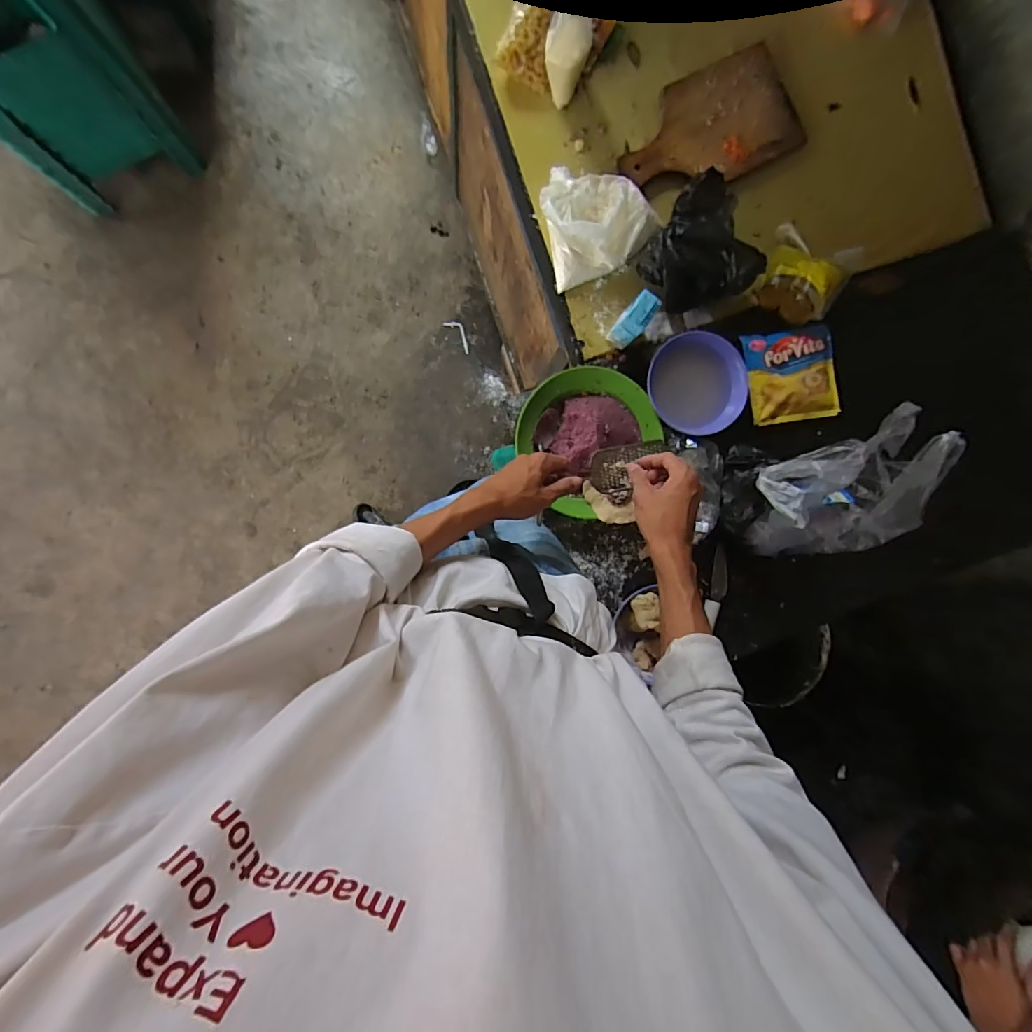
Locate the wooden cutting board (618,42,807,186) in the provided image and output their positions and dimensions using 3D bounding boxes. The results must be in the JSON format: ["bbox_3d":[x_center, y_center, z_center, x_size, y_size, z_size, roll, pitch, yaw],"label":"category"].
[{"bbox_3d":[0.286,-0.586,0.713,0.277,0.024,0.156,-26,97,-5],"label":"wooden cutting board"}]

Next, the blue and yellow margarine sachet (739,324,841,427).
[{"bbox_3d":[0.427,-0.217,0.728,0.137,0.021,0.138,-8,95,-7],"label":"blue and yellow margarine sachet"}]

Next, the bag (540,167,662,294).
[{"bbox_3d":[0.121,-0.433,0.688,0.165,0.063,0.147,-19,96,-6],"label":"bag"}]

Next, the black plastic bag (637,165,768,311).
[{"bbox_3d":[0.266,-0.388,0.697,0.156,0.062,0.163,-35,98,-4],"label":"black plastic bag"}]

